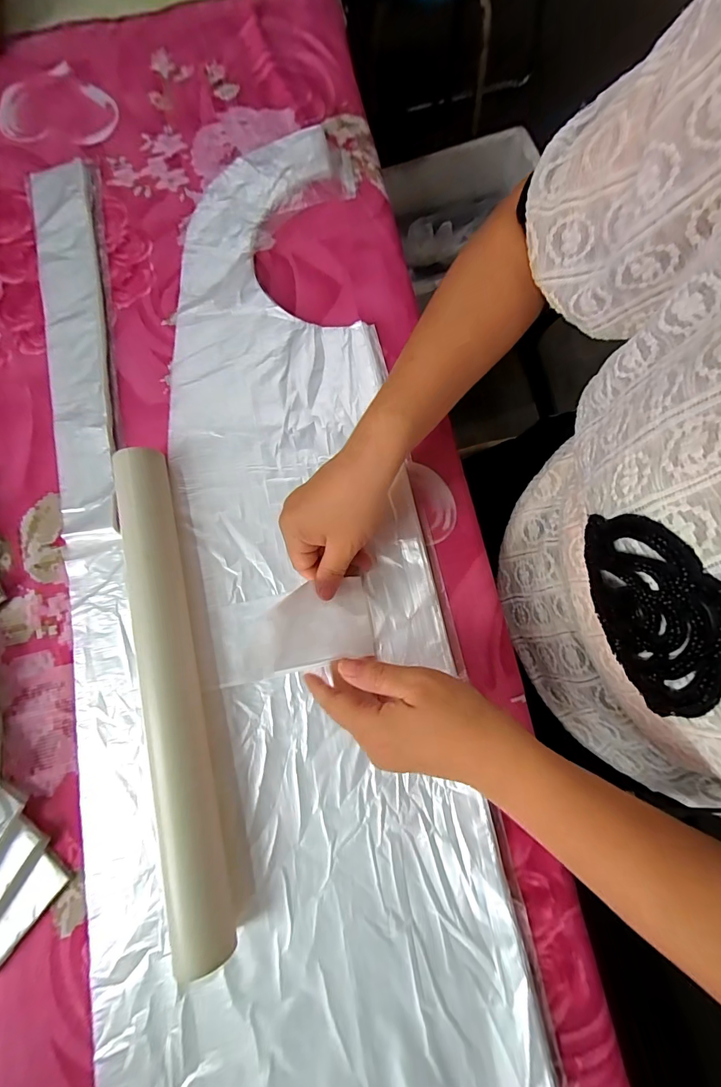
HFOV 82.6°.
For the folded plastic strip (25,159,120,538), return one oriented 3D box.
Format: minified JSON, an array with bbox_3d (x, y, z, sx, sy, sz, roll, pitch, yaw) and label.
[{"bbox_3d":[-0.274,-0.196,0.387,0.072,0.009,0.399,-12,78,-1],"label":"folded plastic strip"}]

